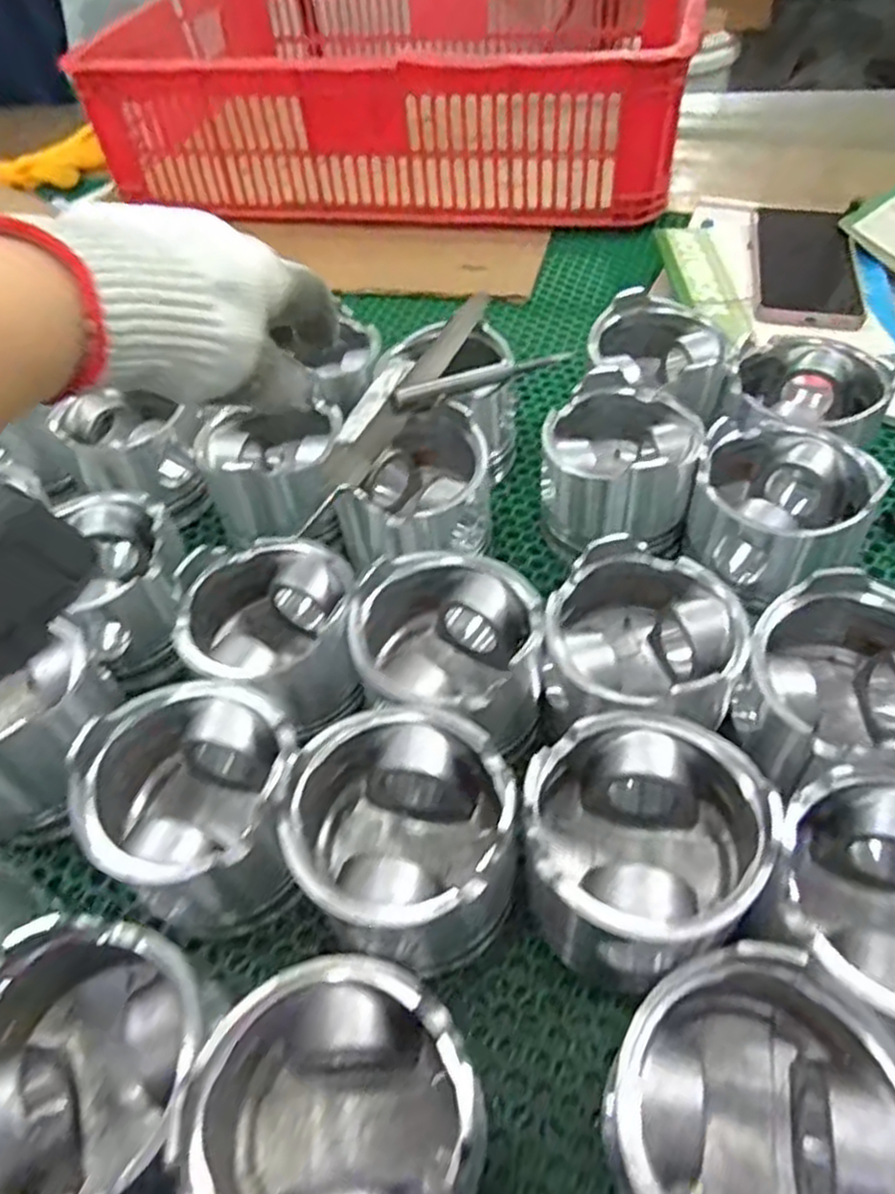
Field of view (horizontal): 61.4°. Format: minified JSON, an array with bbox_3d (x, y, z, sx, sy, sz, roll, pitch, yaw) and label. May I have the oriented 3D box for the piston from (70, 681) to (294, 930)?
[{"bbox_3d":[-0.108,0.093,0.343,0.087,0.084,0.089,-3,49,3],"label":"piston"}]

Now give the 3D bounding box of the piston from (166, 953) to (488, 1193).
[{"bbox_3d":[-0.034,0.187,0.267,0.091,0.081,0.097,-3,49,3],"label":"piston"}]

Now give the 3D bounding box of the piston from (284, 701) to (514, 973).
[{"bbox_3d":[-0.016,0.105,0.328,0.092,0.080,0.094,-28,53,-18],"label":"piston"}]

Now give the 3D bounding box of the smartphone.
[{"bbox_3d":[0.284,-0.264,0.601,0.078,0.008,0.159,7,55,7],"label":"smartphone"}]

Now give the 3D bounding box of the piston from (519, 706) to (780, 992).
[{"bbox_3d":[0.081,0.104,0.316,0.099,0.086,0.090,-3,49,3],"label":"piston"}]

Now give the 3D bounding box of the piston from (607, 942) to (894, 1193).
[{"bbox_3d":[0.100,0.179,0.254,0.088,0.086,0.092,-3,49,3],"label":"piston"}]

